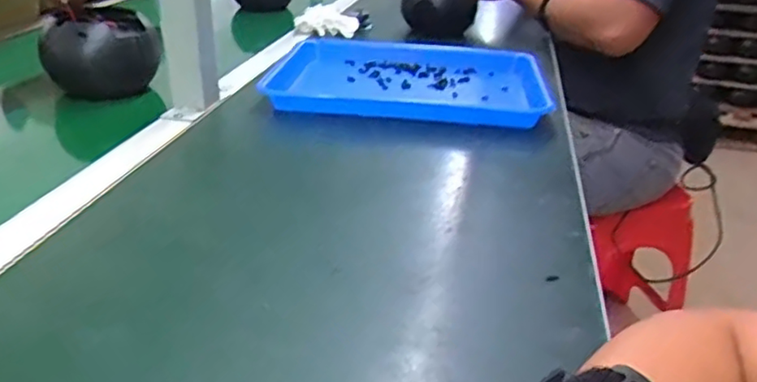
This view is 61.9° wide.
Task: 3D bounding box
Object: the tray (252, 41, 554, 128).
[{"bbox_3d":[0.041,-0.142,0.805,0.322,0.034,0.265,7,27,6],"label":"tray"}]

